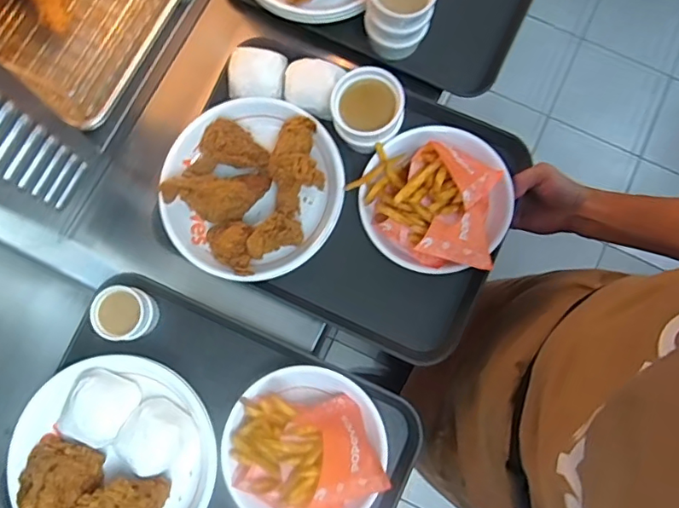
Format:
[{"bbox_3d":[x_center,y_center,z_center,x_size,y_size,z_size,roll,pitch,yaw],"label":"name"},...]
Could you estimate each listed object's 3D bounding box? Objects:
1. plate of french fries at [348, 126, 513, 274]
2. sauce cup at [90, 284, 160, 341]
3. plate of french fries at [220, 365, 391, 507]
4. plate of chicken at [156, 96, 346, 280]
[{"bbox_3d":[0.110,-0.069,0.587,0.172,0.062,0.166,27,80,4],"label":"plate of french fries"},{"bbox_3d":[-0.241,0.067,0.592,0.060,0.041,0.058,0,79,-1],"label":"sauce cup"},{"bbox_3d":[-0.038,0.209,0.557,0.166,0.077,0.167,0,79,-1],"label":"plate of french fries"},{"bbox_3d":[-0.107,-0.083,0.624,0.215,0.078,0.213,0,79,-1],"label":"plate of chicken"}]

